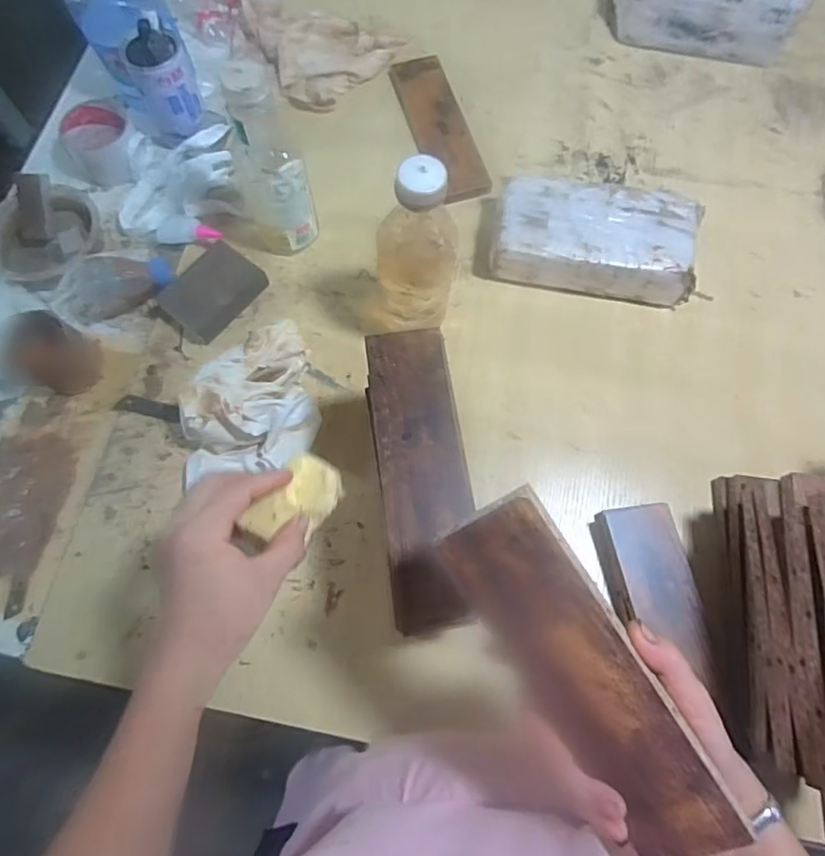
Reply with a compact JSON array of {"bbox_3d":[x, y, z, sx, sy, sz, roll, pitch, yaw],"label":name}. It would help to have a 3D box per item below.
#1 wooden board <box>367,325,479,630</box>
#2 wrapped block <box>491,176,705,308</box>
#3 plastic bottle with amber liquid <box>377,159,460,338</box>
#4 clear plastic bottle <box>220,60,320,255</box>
[{"bbox_3d":[0.008,0.030,0.418,0.066,0.017,0.218,-8,72,-2],"label":"wooden board"},{"bbox_3d":[0.192,-0.198,0.615,0.210,0.064,0.108,10,72,4],"label":"wrapped block"},{"bbox_3d":[0.004,-0.148,0.519,0.073,0.205,0.060,6,72,3],"label":"plastic bottle with amber liquid"},{"bbox_3d":[-0.140,-0.250,0.556,0.068,0.203,0.059,-22,73,-6],"label":"clear plastic bottle"}]

